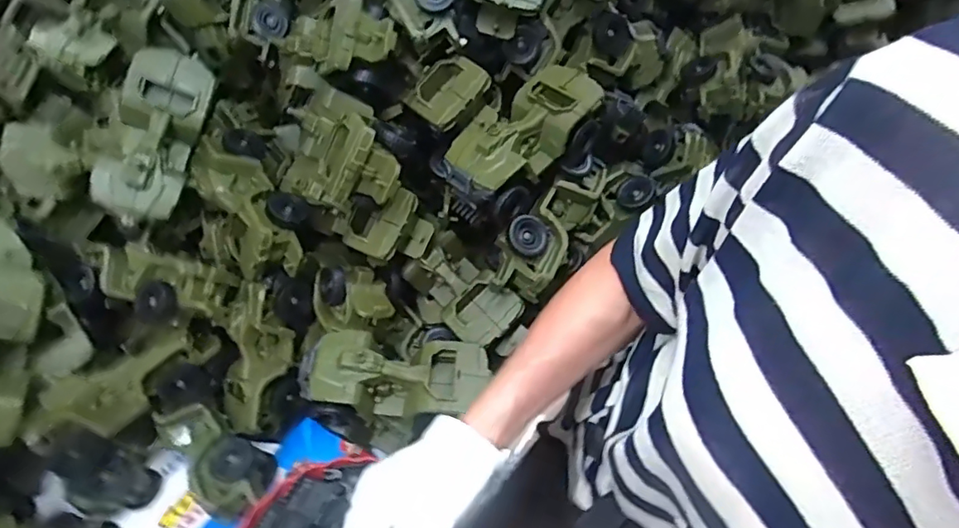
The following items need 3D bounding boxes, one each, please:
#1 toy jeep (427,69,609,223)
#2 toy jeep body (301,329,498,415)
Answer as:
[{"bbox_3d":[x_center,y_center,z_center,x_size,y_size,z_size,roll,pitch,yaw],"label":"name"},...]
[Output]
[{"bbox_3d":[0.046,-0.124,0.563,0.181,0.076,0.078,-41,64,-19],"label":"toy jeep"},{"bbox_3d":[-0.083,0.114,0.549,0.175,0.064,0.081,0,58,5],"label":"toy jeep body"}]

